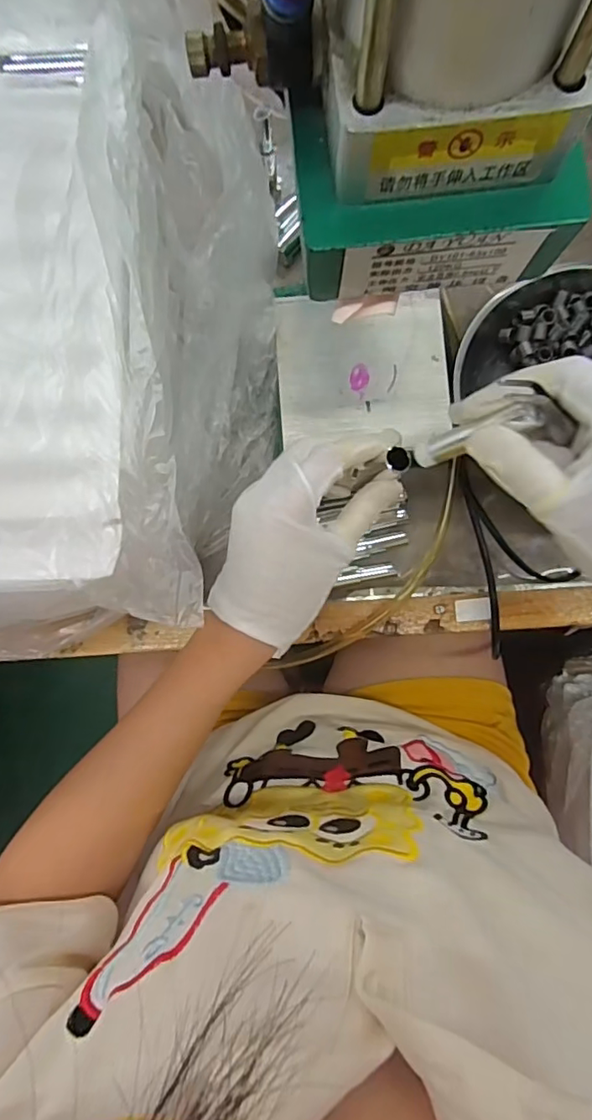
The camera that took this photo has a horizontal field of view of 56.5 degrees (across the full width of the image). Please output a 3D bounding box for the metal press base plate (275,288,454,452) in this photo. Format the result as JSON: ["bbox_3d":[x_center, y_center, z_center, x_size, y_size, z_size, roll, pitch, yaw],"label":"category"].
[{"bbox_3d":[0.049,-0.138,0.393,0.121,0.013,0.108,-3,86,0],"label":"metal press base plate"}]

